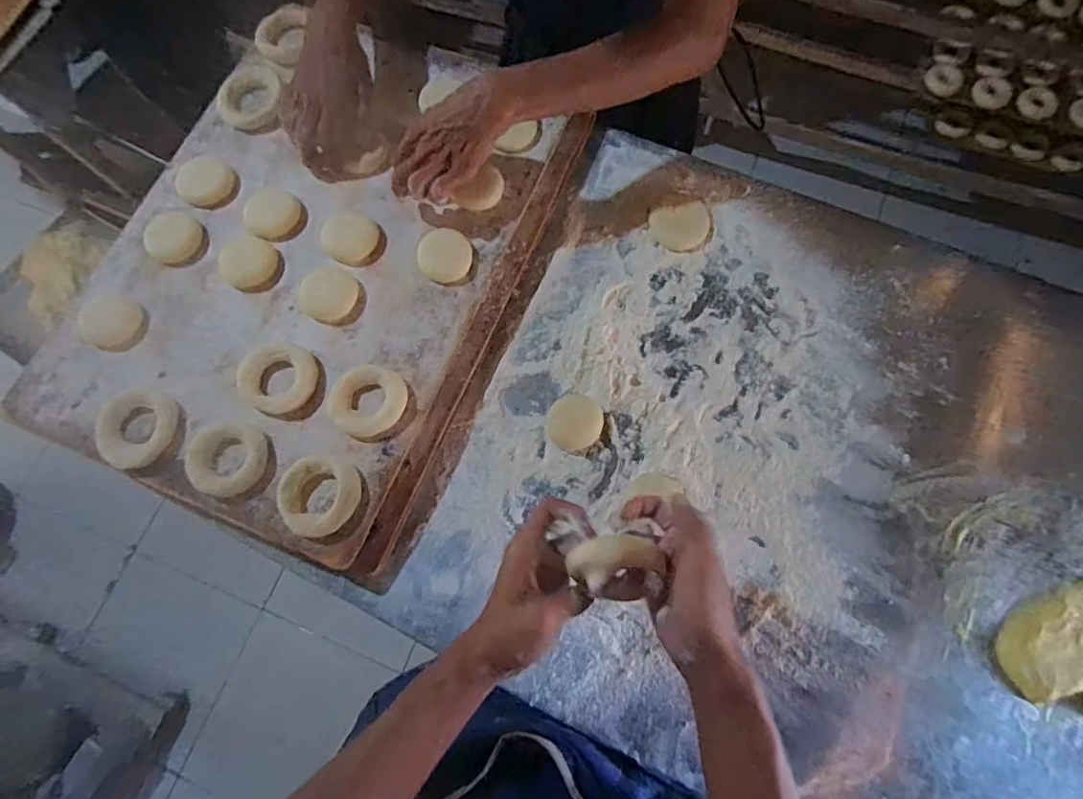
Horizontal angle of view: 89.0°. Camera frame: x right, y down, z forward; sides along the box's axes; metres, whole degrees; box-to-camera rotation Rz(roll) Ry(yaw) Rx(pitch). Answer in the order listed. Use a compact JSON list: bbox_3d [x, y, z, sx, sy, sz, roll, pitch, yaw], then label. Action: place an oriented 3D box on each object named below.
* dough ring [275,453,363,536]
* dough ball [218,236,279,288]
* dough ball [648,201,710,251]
[{"bbox_3d":[-0.209,0.092,0.521,0.073,0.026,0.072,11,74,6],"label":"dough ring"},{"bbox_3d":[-0.318,-0.147,0.599,0.061,0.014,0.056,-1,73,2],"label":"dough ball"},{"bbox_3d":[0.161,-0.199,0.634,0.069,0.006,0.055,-14,73,-1],"label":"dough ball"}]

